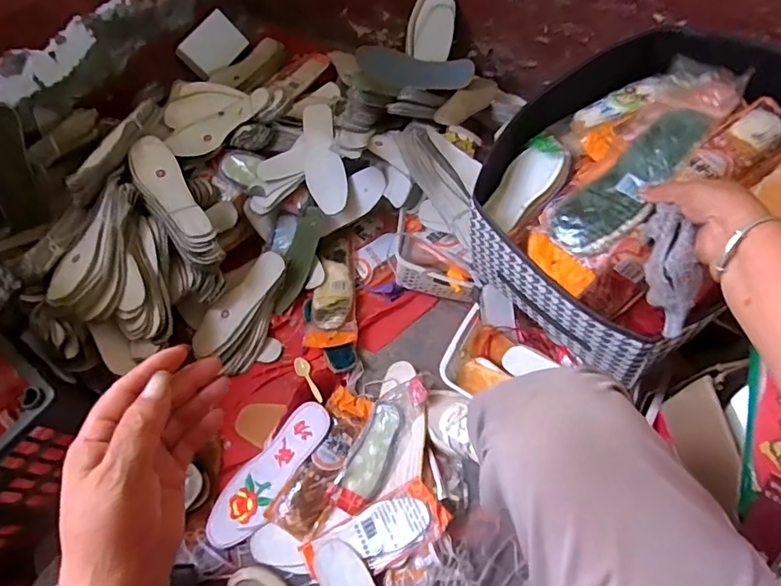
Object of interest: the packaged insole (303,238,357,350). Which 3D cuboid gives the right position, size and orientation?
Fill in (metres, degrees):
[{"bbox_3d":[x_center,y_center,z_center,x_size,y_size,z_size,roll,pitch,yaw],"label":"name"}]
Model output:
[{"bbox_3d":[-0.107,-0.009,0.910,0.084,0.028,0.216,-3,61,1],"label":"packaged insole"}]

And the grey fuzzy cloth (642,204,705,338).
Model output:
[{"bbox_3d":[0.267,-0.016,0.487,0.040,0.047,0.127,-12,102,-4],"label":"grey fuzzy cloth"}]

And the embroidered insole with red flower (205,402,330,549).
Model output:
[{"bbox_3d":[-0.186,0.279,0.783,0.244,0.015,0.088,-46,60,-9],"label":"embroidered insole with red flower"}]

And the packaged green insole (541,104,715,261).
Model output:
[{"bbox_3d":[0.251,-0.118,0.528,0.191,0.023,0.076,-44,66,4],"label":"packaged green insole"}]

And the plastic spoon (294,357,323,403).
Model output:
[{"bbox_3d":[-0.137,0.144,0.845,0.025,0.008,0.103,-27,44,-12],"label":"plastic spoon"}]

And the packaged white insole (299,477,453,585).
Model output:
[{"bbox_3d":[-0.022,0.350,0.723,0.208,0.014,0.083,-27,63,-12],"label":"packaged white insole"}]

